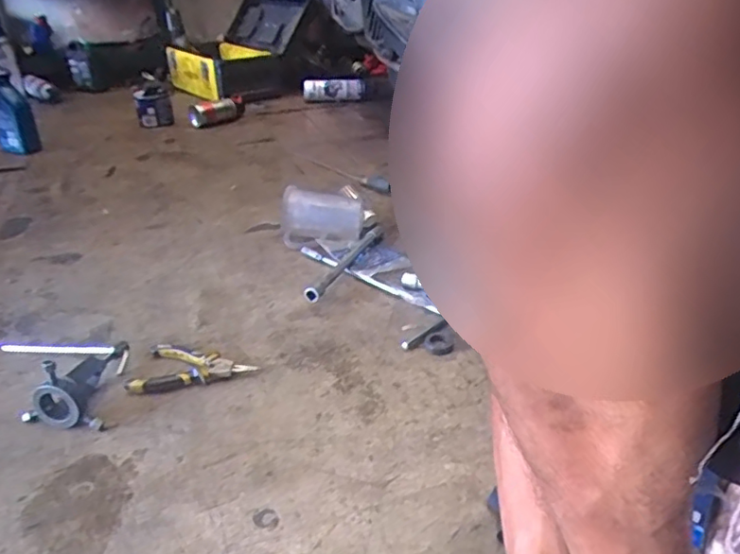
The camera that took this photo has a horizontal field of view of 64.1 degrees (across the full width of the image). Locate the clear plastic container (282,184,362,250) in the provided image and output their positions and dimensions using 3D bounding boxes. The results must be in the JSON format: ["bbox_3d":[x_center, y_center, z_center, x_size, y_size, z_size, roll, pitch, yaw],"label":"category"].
[{"bbox_3d":[-0.084,-0.100,1.030,0.138,0.085,0.079,0,29,4],"label":"clear plastic container"}]

